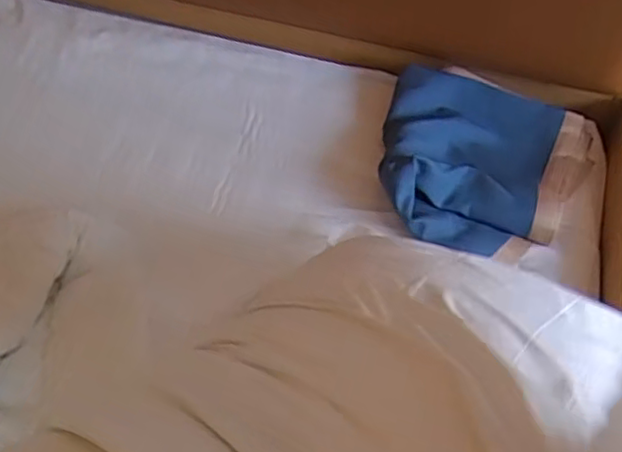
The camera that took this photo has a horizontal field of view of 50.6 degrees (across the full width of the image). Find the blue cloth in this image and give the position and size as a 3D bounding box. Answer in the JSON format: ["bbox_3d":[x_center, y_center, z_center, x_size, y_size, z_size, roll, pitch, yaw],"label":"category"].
[{"bbox_3d":[0.253,-0.106,1.027,0.319,0.078,0.317,30,75,8],"label":"blue cloth"}]

